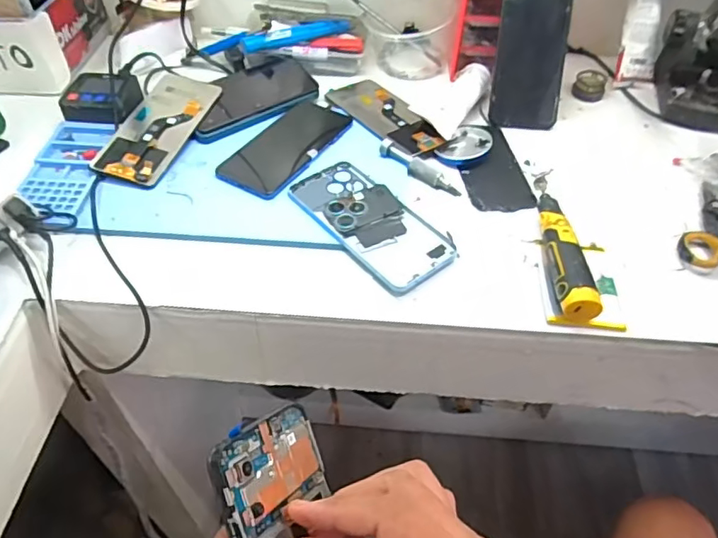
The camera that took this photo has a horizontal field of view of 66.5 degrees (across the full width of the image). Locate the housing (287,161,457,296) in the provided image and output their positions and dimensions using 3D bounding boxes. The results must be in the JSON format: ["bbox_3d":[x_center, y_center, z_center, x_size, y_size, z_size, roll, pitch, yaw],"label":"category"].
[{"bbox_3d":[0.007,-0.047,0.519,0.083,0.012,0.171,-34,58,-26],"label":"housing"}]

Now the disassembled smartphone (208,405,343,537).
[{"bbox_3d":[-0.026,0.151,0.273,0.007,0.075,0.158,-20,89,26],"label":"disassembled smartphone"}]

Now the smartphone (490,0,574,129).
[{"bbox_3d":[0.201,-0.249,0.629,0.081,0.170,0.015,2,12,0],"label":"smartphone"}]

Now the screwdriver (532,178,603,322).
[{"bbox_3d":[0.181,-0.029,0.493,0.034,0.038,0.173,4,49,2],"label":"screwdriver"}]

